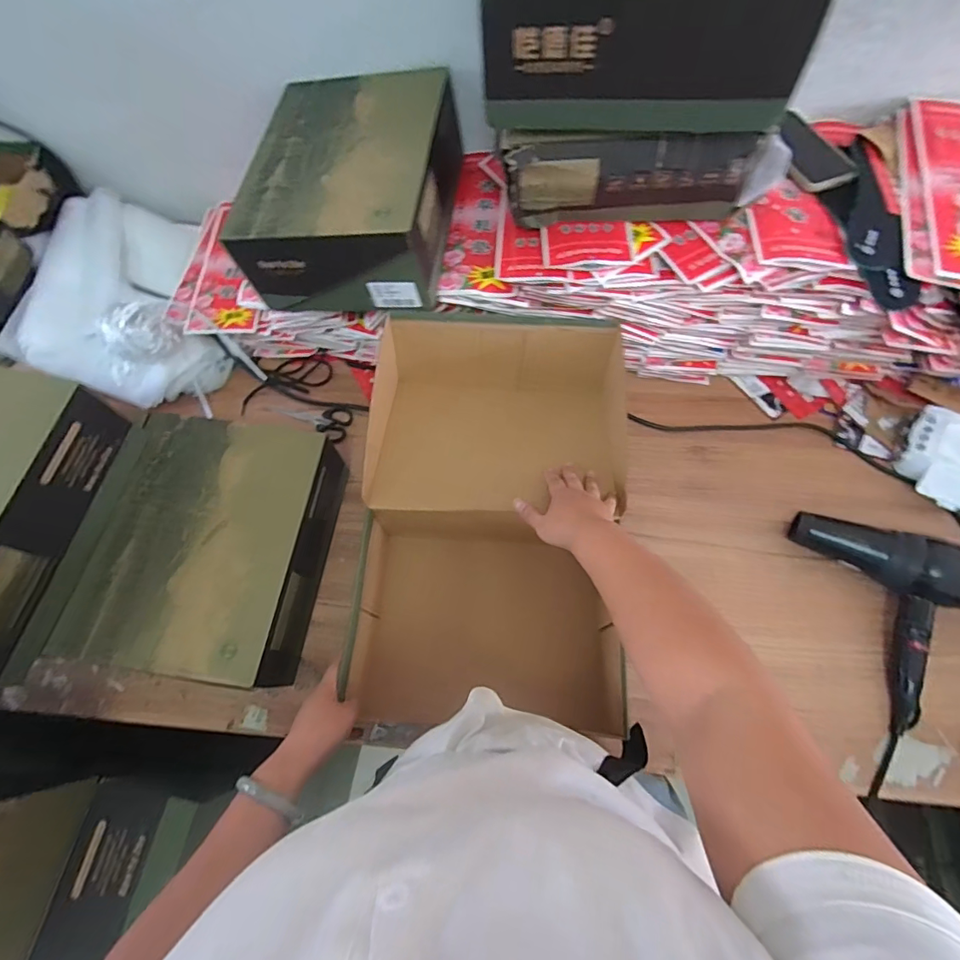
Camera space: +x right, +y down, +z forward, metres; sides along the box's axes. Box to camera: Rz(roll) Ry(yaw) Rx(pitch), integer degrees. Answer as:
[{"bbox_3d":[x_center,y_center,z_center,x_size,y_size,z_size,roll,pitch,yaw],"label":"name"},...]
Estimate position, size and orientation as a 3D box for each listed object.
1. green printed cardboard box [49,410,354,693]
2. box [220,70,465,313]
[{"bbox_3d":[-0.350,0.091,0.659,0.272,0.126,0.321,8,69,5],"label":"green printed cardboard box"},{"bbox_3d":[-0.177,-0.415,0.685,0.263,0.124,0.324,6,69,4],"label":"box"}]

